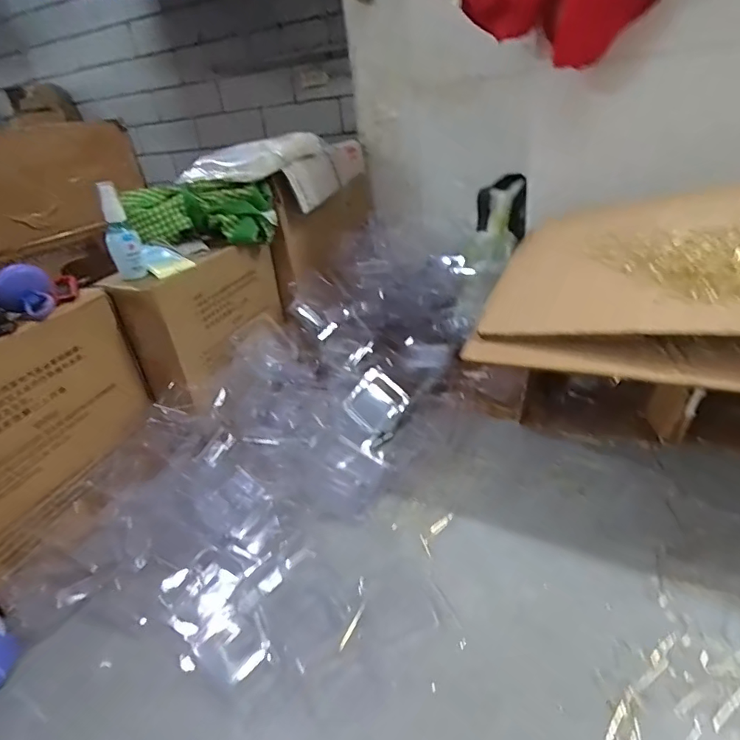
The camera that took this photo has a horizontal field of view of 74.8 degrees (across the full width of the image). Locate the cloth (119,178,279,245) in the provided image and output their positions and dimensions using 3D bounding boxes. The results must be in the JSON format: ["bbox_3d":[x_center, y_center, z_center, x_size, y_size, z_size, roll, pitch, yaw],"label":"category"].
[{"bbox_3d":[-0.260,-0.239,0.751,0.214,0.085,0.076,-6,29,3],"label":"cloth"}]

